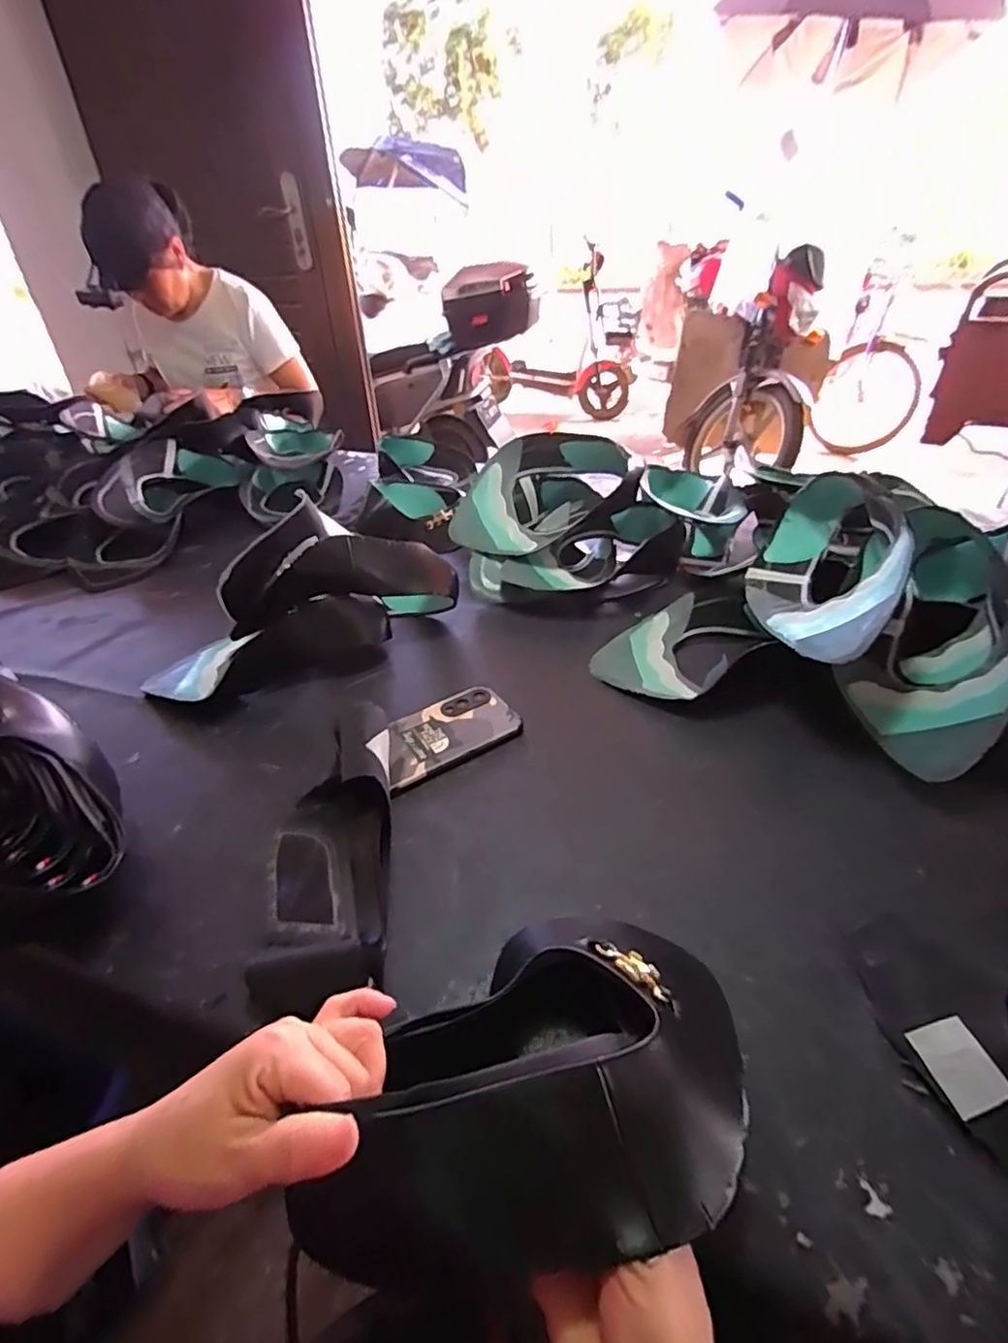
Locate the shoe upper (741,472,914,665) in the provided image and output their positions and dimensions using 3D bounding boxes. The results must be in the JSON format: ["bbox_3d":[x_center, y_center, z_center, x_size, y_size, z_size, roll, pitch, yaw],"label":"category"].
[{"bbox_3d":[0.323,-0.105,0.609,0.080,0.155,0.252,36,27,-7],"label":"shoe upper"}]

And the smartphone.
[{"bbox_3d":[-0.056,0.059,0.574,0.137,0.014,0.079,-22,40,-24],"label":"smartphone"}]

